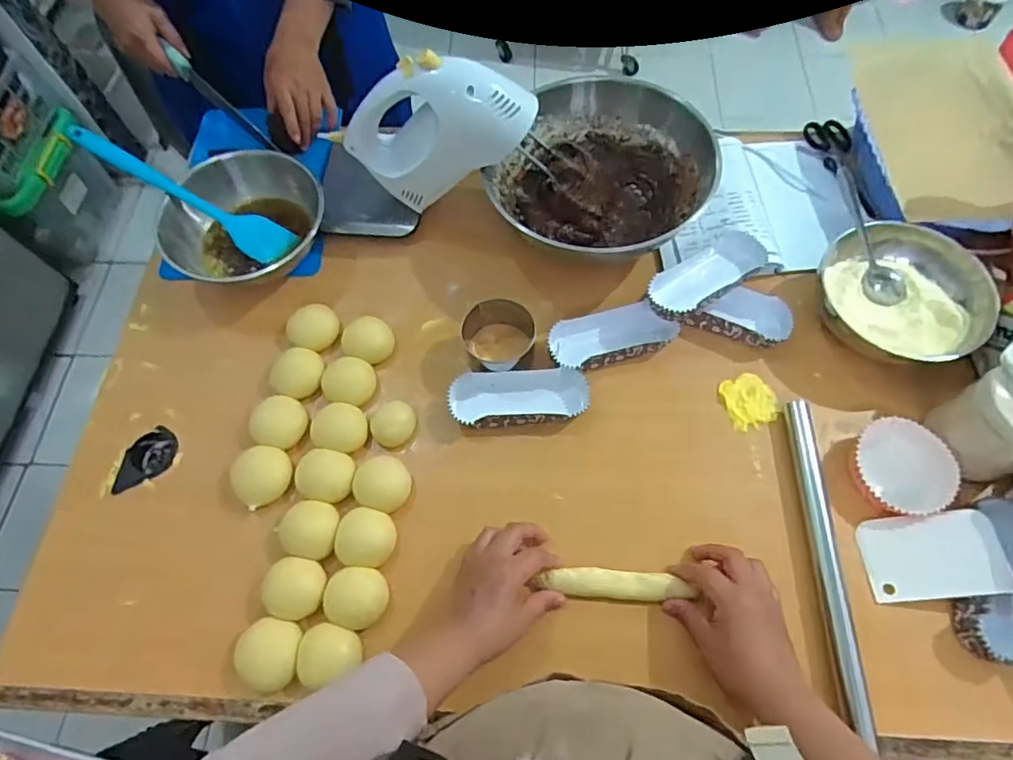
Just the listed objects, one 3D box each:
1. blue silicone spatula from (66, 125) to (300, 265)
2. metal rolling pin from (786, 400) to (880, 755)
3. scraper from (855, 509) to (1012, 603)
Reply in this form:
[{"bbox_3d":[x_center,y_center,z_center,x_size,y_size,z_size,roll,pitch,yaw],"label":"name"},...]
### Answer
[{"bbox_3d":[-0.384,-0.217,0.681,0.259,0.023,0.052,28,65,-19],"label":"blue silicone spatula"},{"bbox_3d":[0.301,0.160,0.534,0.021,0.022,0.298,1,65,2],"label":"metal rolling pin"},{"bbox_3d":[0.398,0.165,0.534,0.111,0.010,0.075,-12,65,16],"label":"scraper"}]

